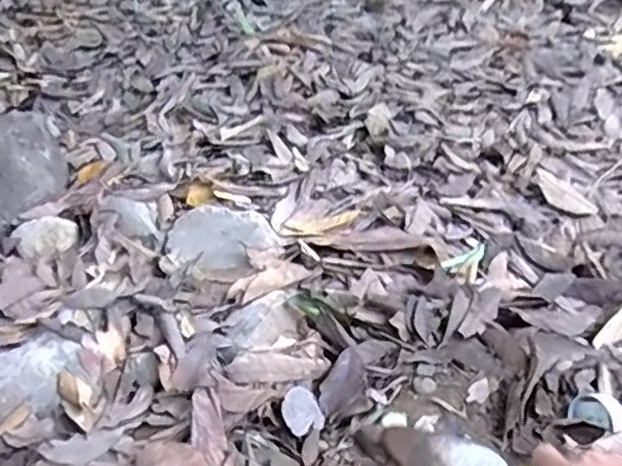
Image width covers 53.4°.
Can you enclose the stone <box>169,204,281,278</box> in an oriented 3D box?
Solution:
[{"bbox_3d":[-0.136,0.005,0.913,0.179,0.034,0.132,20,47,31],"label":"stone"}]

